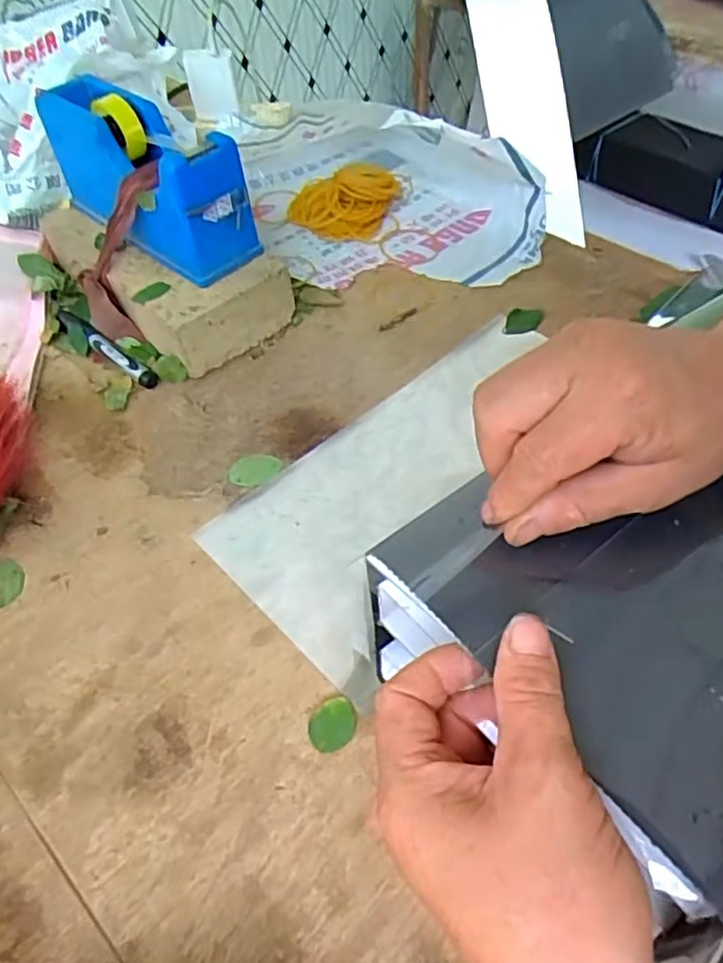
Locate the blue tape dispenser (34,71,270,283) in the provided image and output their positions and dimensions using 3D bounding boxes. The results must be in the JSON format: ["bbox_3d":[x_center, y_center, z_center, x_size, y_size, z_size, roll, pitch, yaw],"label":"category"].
[{"bbox_3d":[-0.177,-0.254,0.541,0.065,0.097,0.198,-39,60,-25],"label":"blue tape dispenser"}]

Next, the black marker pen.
[{"bbox_3d":[-0.219,-0.116,0.552,0.133,0.016,0.016,33,60,26],"label":"black marker pen"}]

